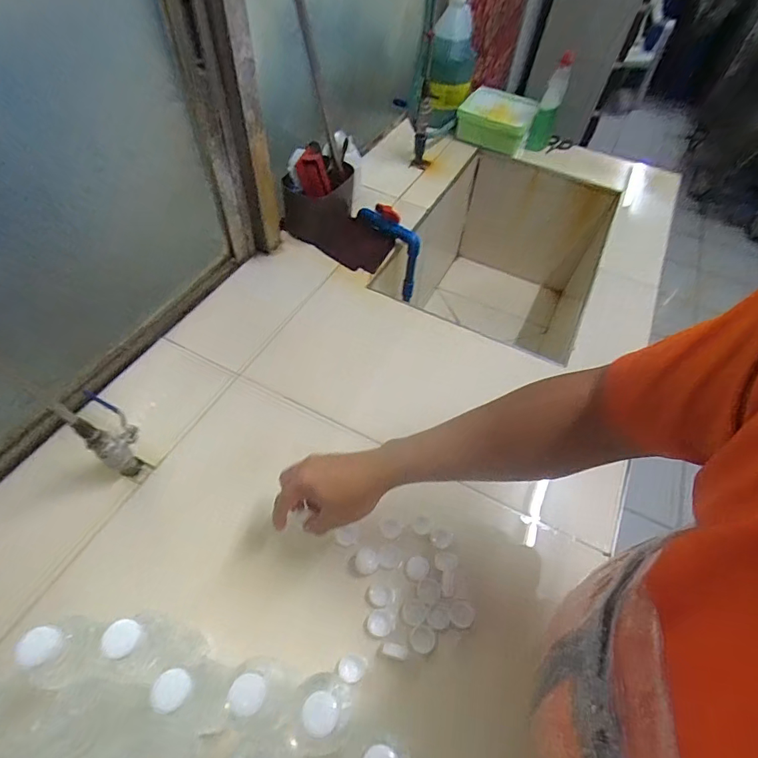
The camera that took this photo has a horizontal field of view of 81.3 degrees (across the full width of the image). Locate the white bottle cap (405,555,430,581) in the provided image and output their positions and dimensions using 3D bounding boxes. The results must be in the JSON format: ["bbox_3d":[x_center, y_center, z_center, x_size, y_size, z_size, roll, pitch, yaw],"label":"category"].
[{"bbox_3d":[0.048,0.237,0.553,0.027,0.007,0.028,2,53,-3],"label":"white bottle cap"}]

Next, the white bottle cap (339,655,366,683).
[{"bbox_3d":[-0.030,0.317,0.485,0.029,0.013,0.027,2,53,-3],"label":"white bottle cap"}]

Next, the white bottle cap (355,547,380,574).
[{"bbox_3d":[-0.014,0.228,0.554,0.029,0.011,0.029,2,53,-3],"label":"white bottle cap"}]

